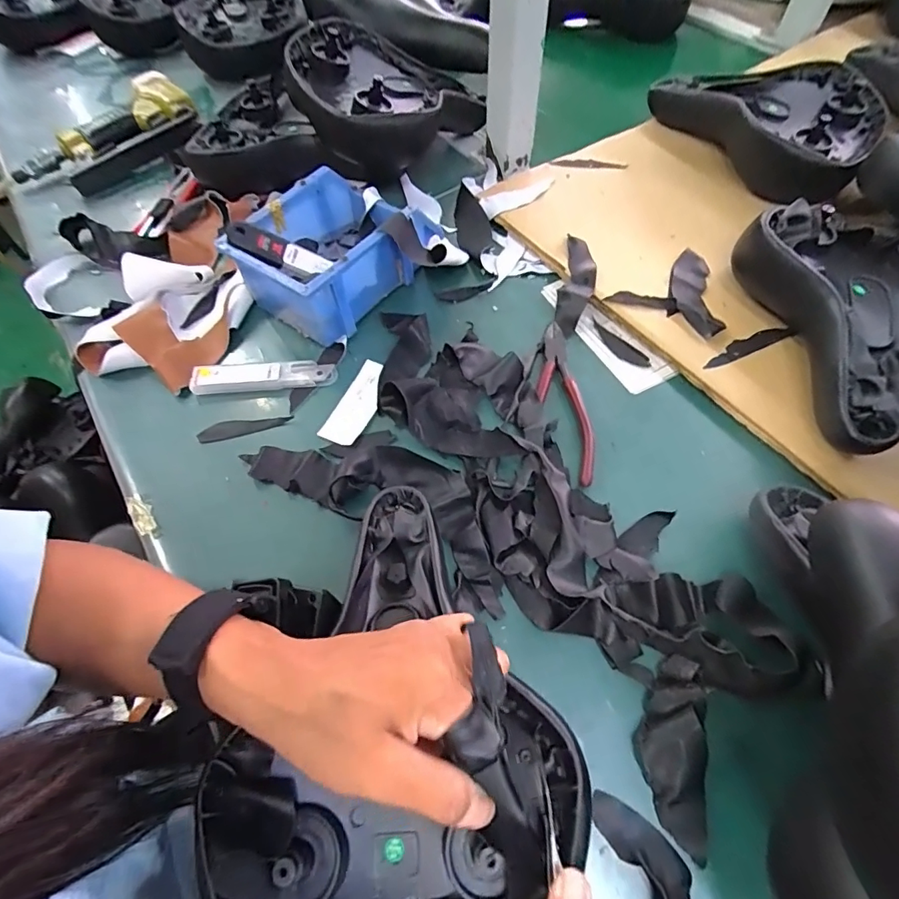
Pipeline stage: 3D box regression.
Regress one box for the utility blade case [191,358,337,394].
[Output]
[{"bbox_3d":[-0.165,-0.066,0.434,0.122,0.011,0.026,-4,61,0],"label":"utility blade case"}]

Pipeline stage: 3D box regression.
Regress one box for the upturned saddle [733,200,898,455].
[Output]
[{"bbox_3d":[0.358,-0.109,0.401,0.175,0.068,0.214,-9,61,-2],"label":"upturned saddle"}]

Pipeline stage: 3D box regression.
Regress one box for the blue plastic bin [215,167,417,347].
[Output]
[{"bbox_3d":[-0.110,-0.190,0.467,0.116,0.076,0.157,33,68,19],"label":"blue plastic bin"}]

